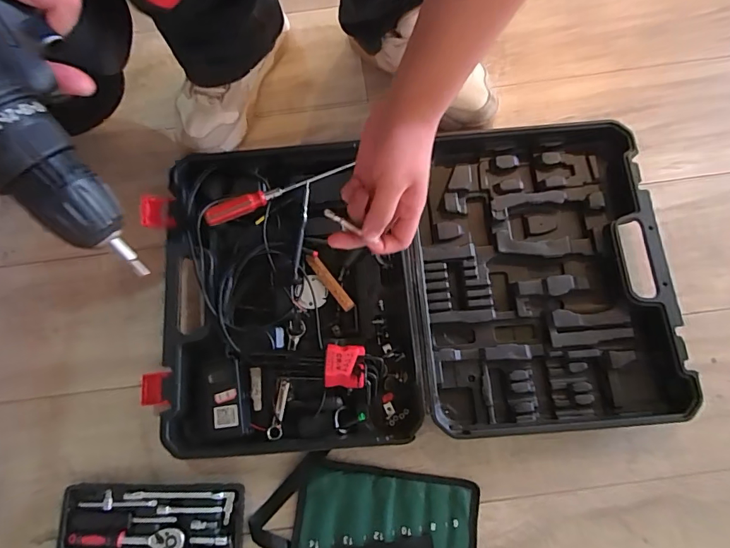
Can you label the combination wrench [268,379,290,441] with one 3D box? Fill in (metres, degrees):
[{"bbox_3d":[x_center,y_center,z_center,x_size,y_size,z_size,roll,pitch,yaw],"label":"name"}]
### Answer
[{"bbox_3d":[-0.114,0.178,0.583,0.017,0.009,0.074,5,74,4],"label":"combination wrench"}]

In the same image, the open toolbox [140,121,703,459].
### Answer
[{"bbox_3d":[0.060,0.010,0.633,0.711,0.076,0.434,-5,74,1],"label":"open toolbox"}]

